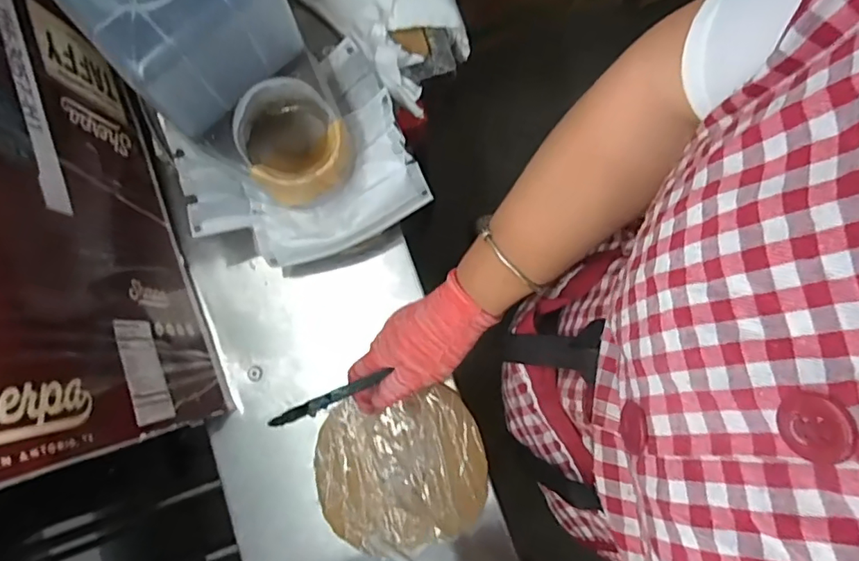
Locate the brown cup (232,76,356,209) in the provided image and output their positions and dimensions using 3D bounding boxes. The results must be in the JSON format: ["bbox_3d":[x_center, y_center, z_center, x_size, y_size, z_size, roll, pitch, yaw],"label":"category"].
[{"bbox_3d":[-0.124,-0.121,0.484,0.096,0.085,0.091,8,80,2],"label":"brown cup"}]

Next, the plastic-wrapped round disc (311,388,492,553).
[{"bbox_3d":[-0.026,0.175,0.500,0.154,0.014,0.134,-9,80,-2],"label":"plastic-wrapped round disc"}]

